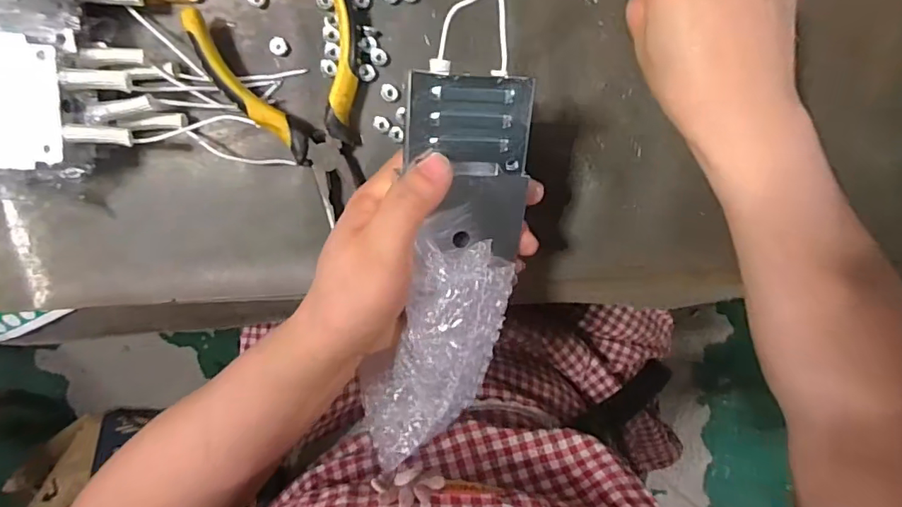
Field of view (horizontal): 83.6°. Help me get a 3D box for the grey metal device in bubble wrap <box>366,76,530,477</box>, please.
[{"bbox_3d":[-0.003,0.019,0.265,0.065,0.042,0.213,11,110,-3],"label":"grey metal device in bubble wrap"}]

